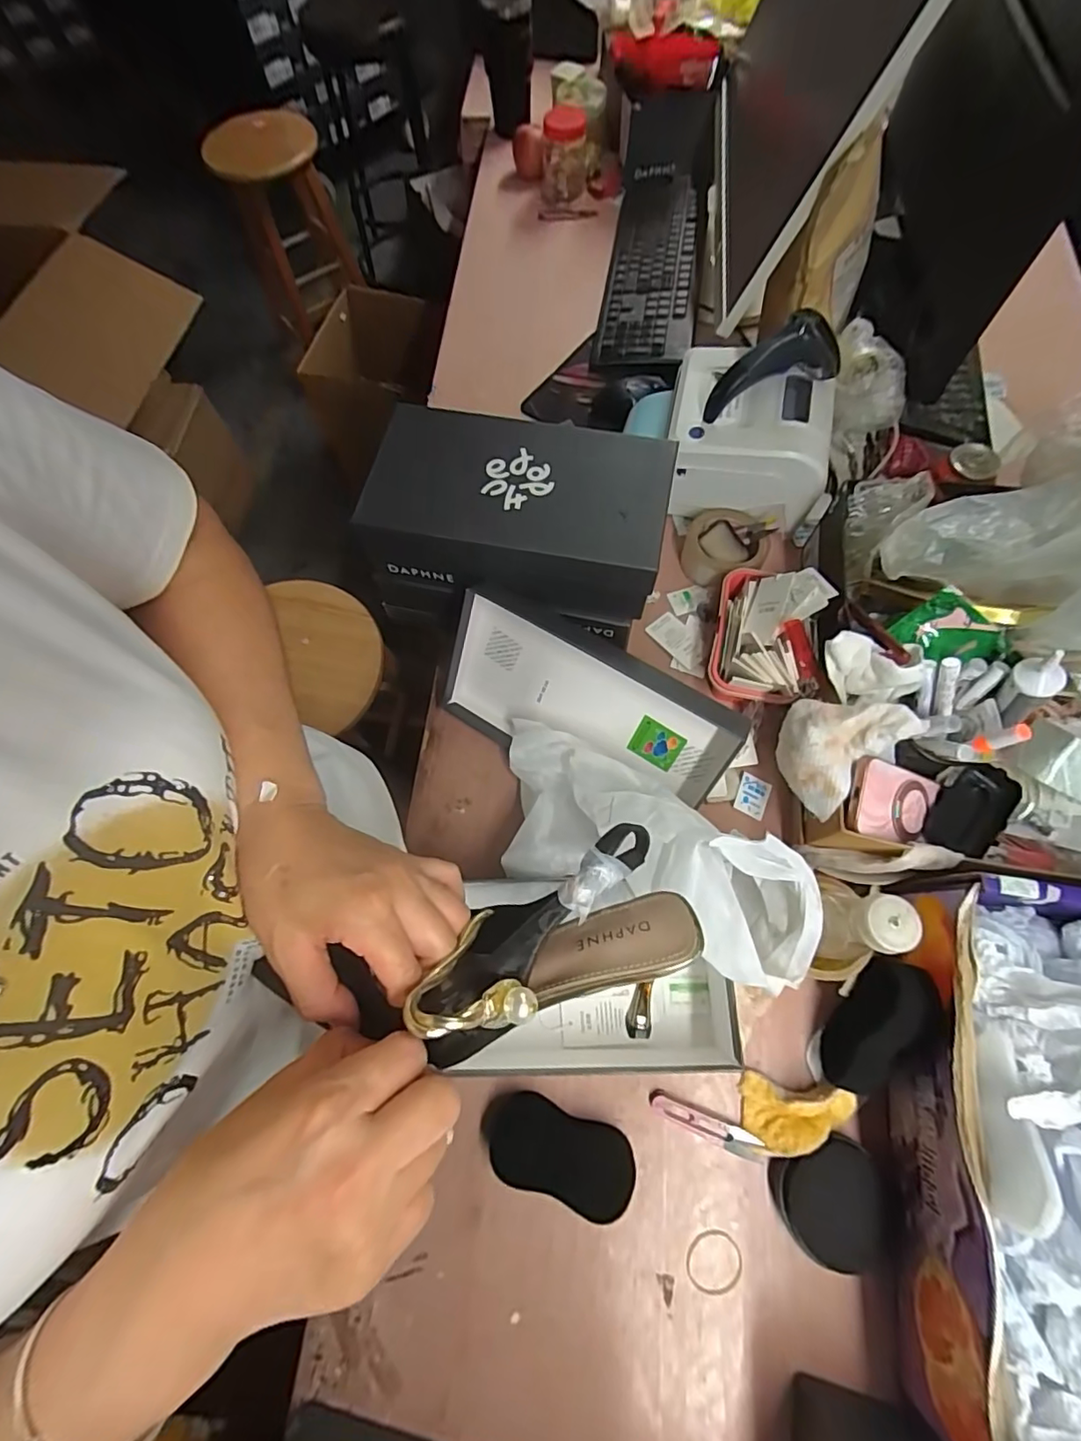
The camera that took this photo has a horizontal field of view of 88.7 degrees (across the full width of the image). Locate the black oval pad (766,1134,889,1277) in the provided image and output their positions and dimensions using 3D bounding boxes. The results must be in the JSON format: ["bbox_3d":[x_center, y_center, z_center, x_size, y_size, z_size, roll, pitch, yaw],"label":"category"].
[{"bbox_3d":[0.253,0.415,0.475,0.091,0.037,0.087,-17,70,-4],"label":"black oval pad"}]

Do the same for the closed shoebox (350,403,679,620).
[{"bbox_3d":[-0.022,-0.222,0.589,0.294,0.102,0.162,12,70,7],"label":"closed shoebox"}]

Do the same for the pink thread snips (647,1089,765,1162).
[{"bbox_3d":[0.150,0.372,0.507,0.100,0.009,0.021,20,71,10],"label":"pink thread snips"}]

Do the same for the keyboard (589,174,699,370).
[{"bbox_3d":[0.183,-0.746,0.899,0.148,0.032,0.453,8,70,6],"label":"keyboard"}]

